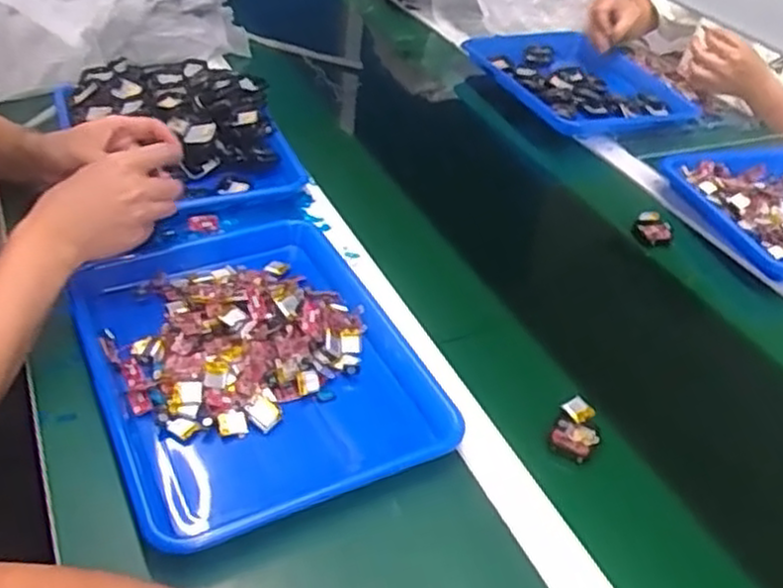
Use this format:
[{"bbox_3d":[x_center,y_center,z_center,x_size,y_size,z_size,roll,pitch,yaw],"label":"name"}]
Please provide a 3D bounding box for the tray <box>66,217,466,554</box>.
[{"bbox_3d":[-0.118,0.049,0.647,0.261,0.043,0.336,-16,44,-24],"label":"tray"}]

